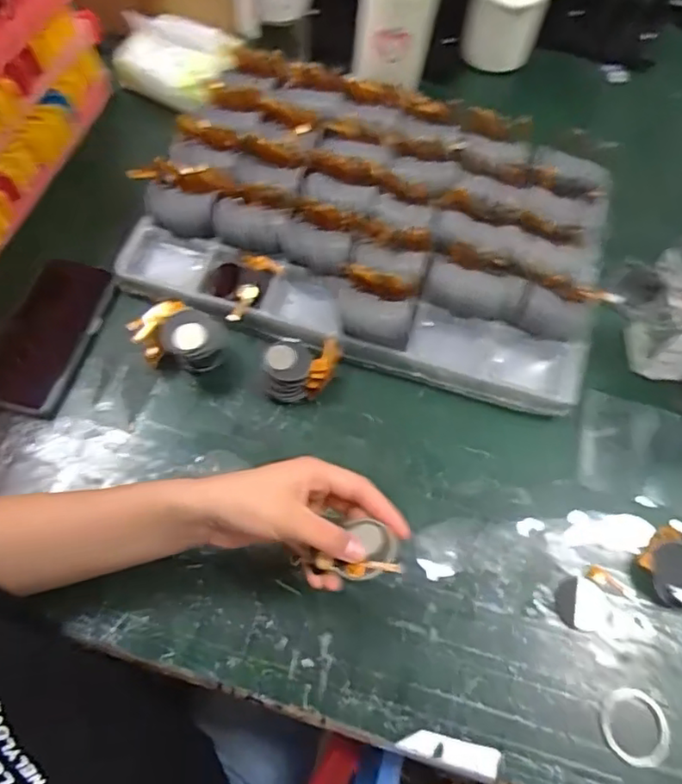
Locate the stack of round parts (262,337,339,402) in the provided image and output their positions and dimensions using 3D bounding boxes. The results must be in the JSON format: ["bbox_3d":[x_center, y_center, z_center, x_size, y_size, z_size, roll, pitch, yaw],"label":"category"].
[{"bbox_3d":[-0.036,-0.020,0.537,0.071,0.035,0.050,-4,65,-5],"label":"stack of round parts"}]

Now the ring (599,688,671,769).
[{"bbox_3d":[0.220,0.251,0.442,0.048,0.008,0.051,1,64,-3],"label":"ring"}]

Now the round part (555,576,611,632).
[{"bbox_3d":[0.198,0.174,0.485,0.042,0.004,0.041,1,64,-3],"label":"round part"}]

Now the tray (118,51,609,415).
[{"bbox_3d":[0.038,-0.182,0.609,0.451,0.060,0.325,15,65,4],"label":"tray"}]

